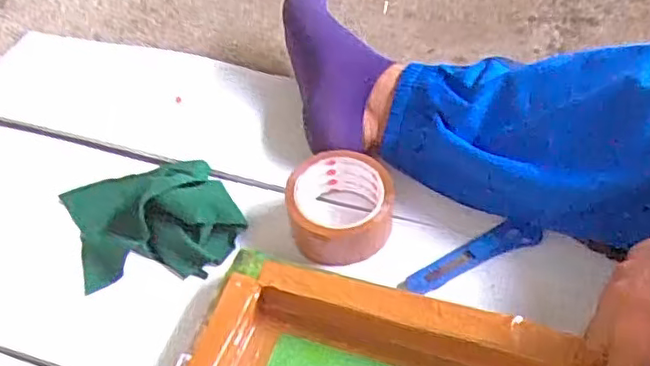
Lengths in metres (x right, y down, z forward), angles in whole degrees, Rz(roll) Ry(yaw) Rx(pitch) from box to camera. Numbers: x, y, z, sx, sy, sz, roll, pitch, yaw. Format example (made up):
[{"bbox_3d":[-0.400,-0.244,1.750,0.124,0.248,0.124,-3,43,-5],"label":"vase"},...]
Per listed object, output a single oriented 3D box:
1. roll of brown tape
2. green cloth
[{"bbox_3d":[0.015,0.024,0.579,0.097,0.056,0.096,-1,50,4],"label":"roll of brown tape"},{"bbox_3d":[-0.170,0.025,0.595,0.149,0.043,0.155,-26,52,-16],"label":"green cloth"}]

